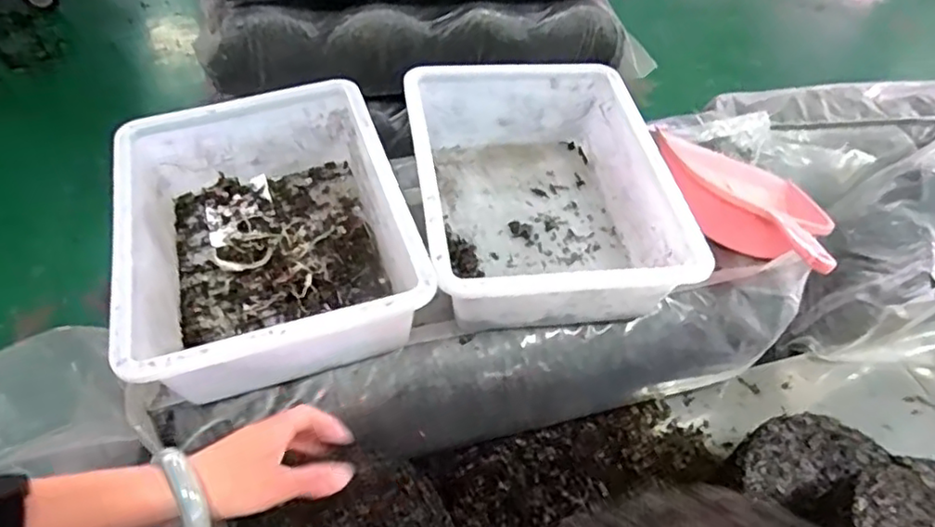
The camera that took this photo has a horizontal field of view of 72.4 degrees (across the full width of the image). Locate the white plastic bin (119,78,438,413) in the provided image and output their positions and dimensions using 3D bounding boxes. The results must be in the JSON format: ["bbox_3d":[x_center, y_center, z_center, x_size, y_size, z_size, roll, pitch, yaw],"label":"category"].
[{"bbox_3d":[-0.205,-0.027,0.664,0.269,0.120,0.341,-12,54,-15],"label":"white plastic bin"}]

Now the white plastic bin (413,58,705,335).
[{"bbox_3d":[0.082,-0.077,0.745,0.293,0.138,0.349,-7,53,-11],"label":"white plastic bin"}]

